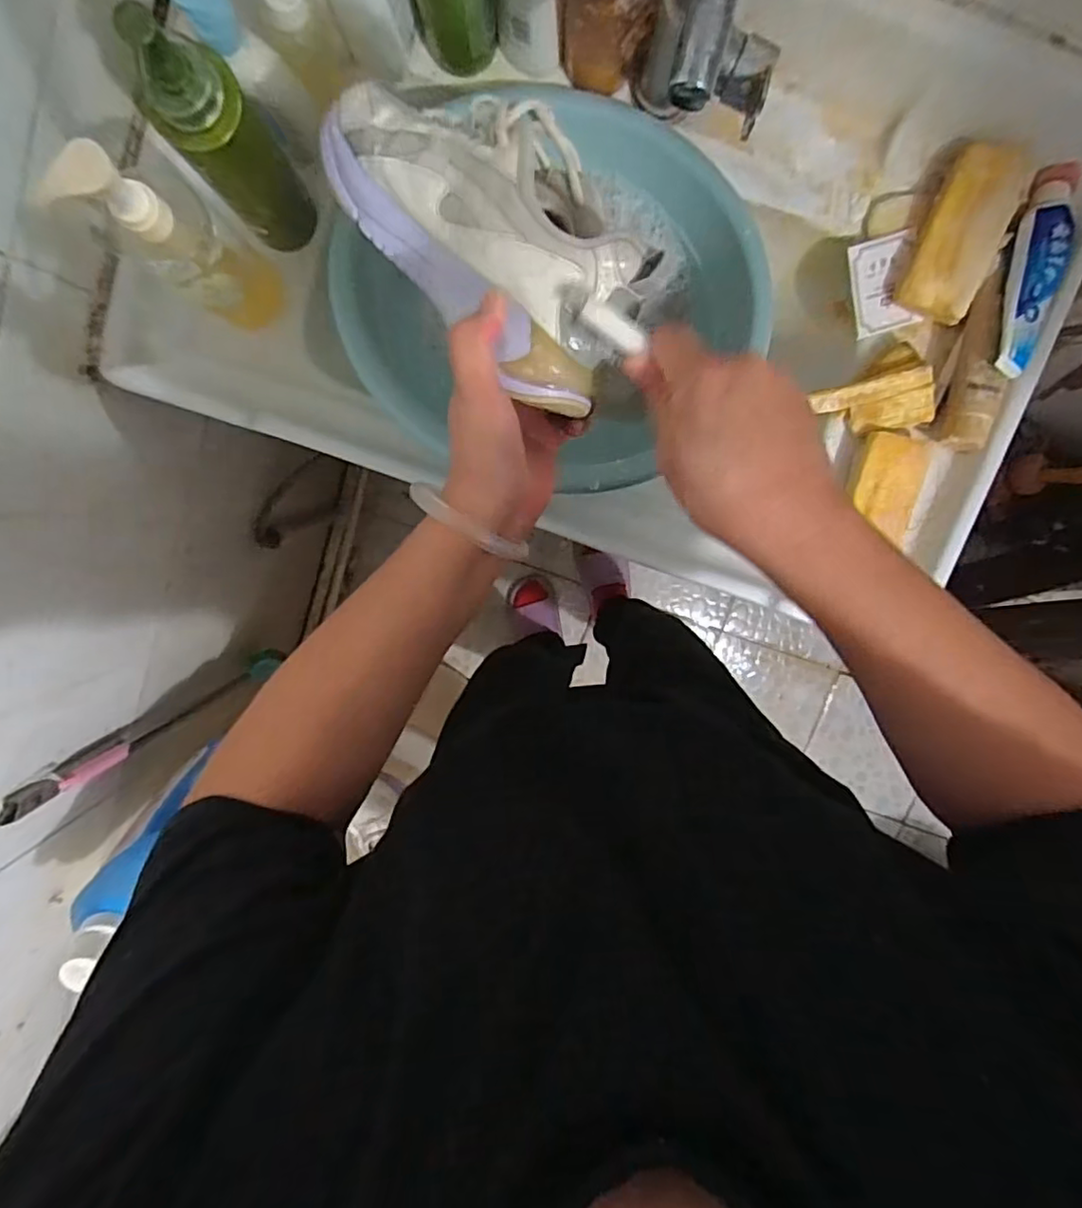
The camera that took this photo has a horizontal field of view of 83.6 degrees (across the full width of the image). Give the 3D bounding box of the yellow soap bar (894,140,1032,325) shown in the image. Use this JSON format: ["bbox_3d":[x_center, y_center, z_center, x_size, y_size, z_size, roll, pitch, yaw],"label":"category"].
[{"bbox_3d":[0.364,-0.317,0.521,0.063,0.032,0.127,16,100,-3],"label":"yellow soap bar"}]

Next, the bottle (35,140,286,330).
[{"bbox_3d":[-0.259,-0.262,0.453,0.053,0.234,0.062,40,98,-6],"label":"bottle"}]

